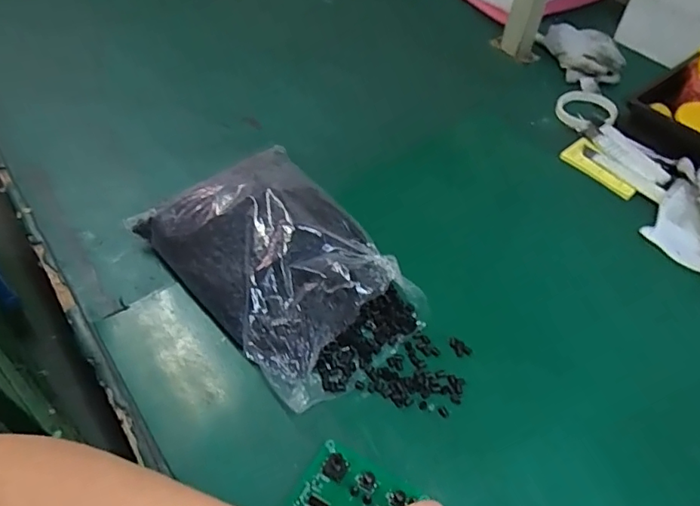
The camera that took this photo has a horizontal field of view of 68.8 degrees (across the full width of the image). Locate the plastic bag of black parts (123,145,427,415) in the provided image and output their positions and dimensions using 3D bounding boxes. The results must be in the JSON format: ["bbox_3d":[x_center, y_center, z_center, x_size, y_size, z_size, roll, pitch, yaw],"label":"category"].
[{"bbox_3d":[-0.076,0.003,0.539,0.178,0.086,0.297,-33,58,-26],"label":"plastic bag of black parts"}]

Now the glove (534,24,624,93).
[{"bbox_3d":[0.402,-0.338,0.868,0.106,0.046,0.152,-12,51,-12],"label":"glove"}]

